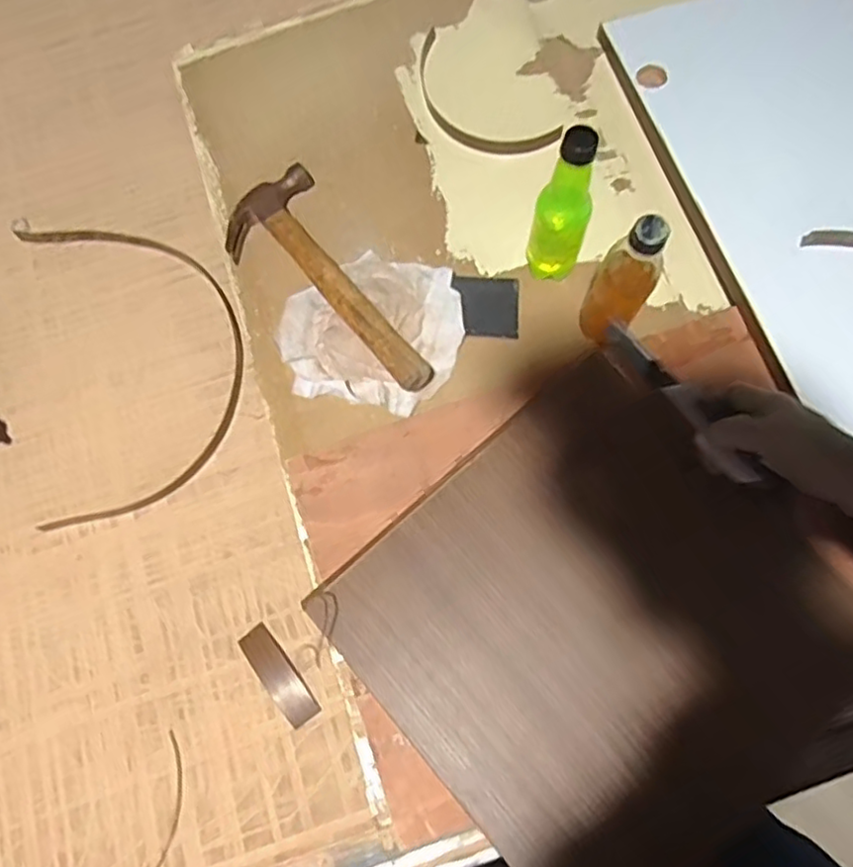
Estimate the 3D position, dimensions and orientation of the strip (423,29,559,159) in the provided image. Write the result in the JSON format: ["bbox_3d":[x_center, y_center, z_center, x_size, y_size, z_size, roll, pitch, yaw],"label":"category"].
[{"bbox_3d":[0.056,-0.404,0.805,0.223,0.015,0.094,42,79,13],"label":"strip"}]

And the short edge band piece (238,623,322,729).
[{"bbox_3d":[-0.142,0.232,0.627,0.033,0.009,0.101,-35,75,-8],"label":"short edge band piece"}]

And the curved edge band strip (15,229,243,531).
[{"bbox_3d":[-0.330,-0.098,0.733,0.235,0.012,0.369,-15,73,-3],"label":"curved edge band strip"}]

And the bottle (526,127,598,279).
[{"bbox_3d":[0.134,-0.214,0.641,0.048,0.192,0.046,-30,74,-7],"label":"bottle"}]

